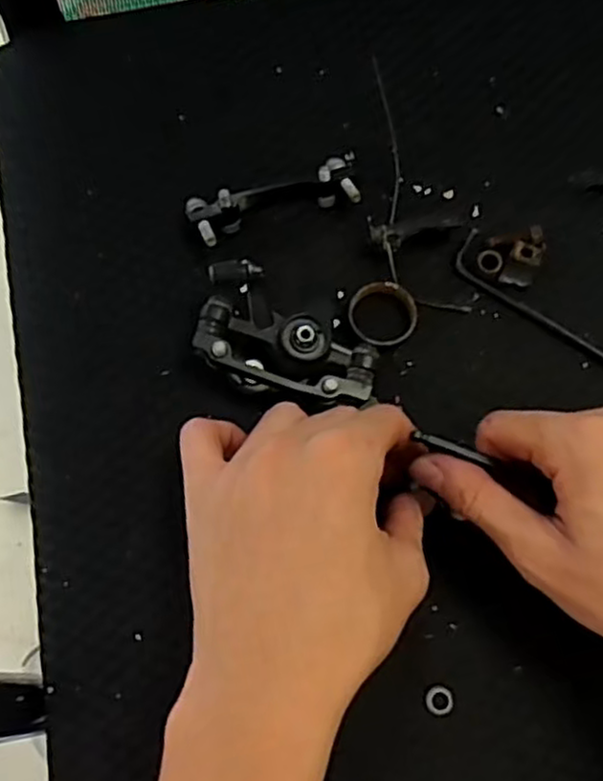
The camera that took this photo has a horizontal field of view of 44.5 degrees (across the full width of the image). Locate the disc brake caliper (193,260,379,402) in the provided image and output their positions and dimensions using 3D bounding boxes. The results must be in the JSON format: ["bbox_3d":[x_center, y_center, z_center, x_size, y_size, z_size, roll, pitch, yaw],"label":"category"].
[{"bbox_3d":[-0.007,-0.020,0.334,0.084,0.037,0.052,30,77,8],"label":"disc brake caliper"}]

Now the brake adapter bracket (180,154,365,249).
[{"bbox_3d":[-0.011,-0.094,0.364,0.088,0.017,0.030,-20,76,-5],"label":"brake adapter bracket"}]

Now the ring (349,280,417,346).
[{"bbox_3d":[0.039,-0.037,0.356,0.032,0.011,0.031,0,75,1],"label":"ring"}]

